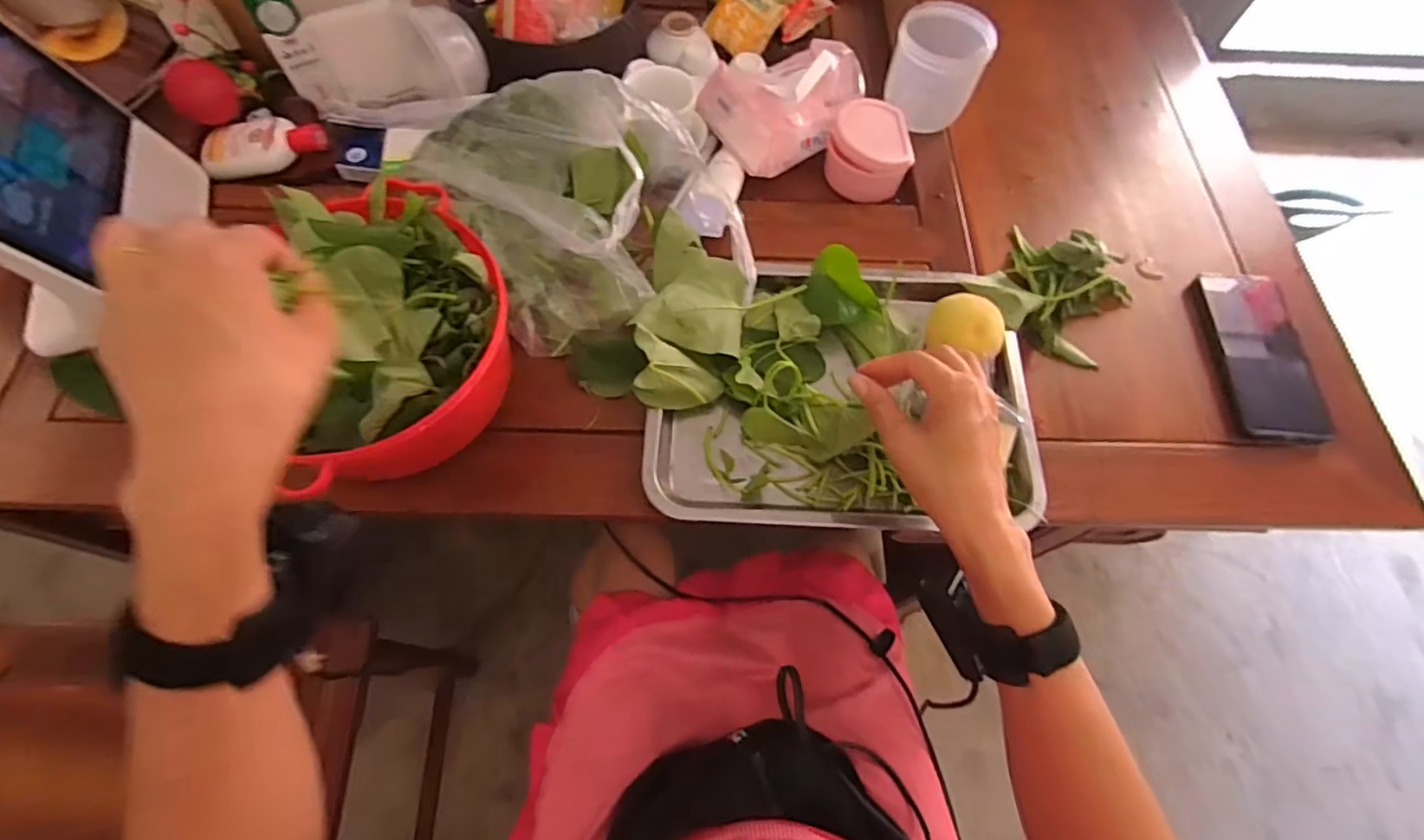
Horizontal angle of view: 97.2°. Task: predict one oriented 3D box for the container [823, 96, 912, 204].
[{"bbox_3d":[0.162,-0.279,0.653,0.083,0.066,0.091,1,65,-2],"label":"container"}]

